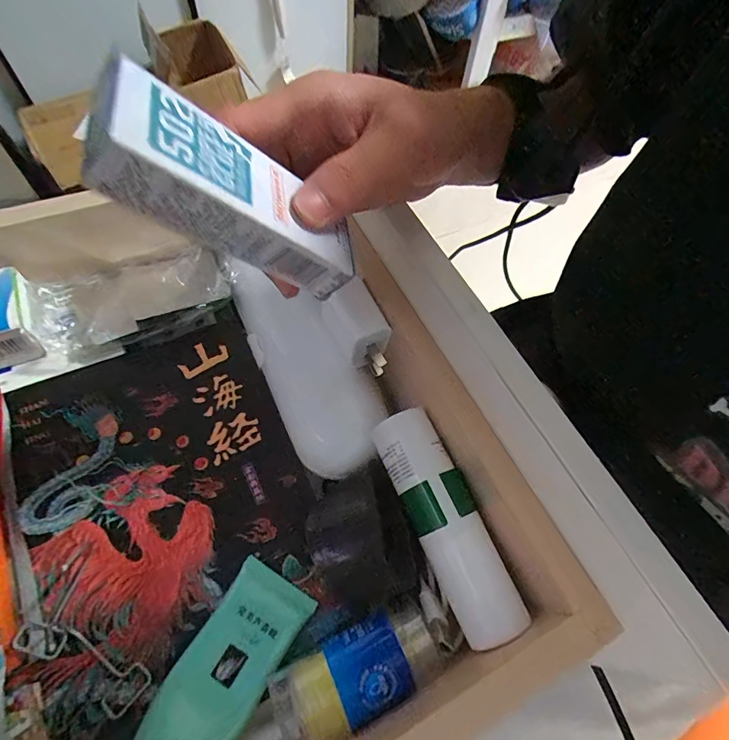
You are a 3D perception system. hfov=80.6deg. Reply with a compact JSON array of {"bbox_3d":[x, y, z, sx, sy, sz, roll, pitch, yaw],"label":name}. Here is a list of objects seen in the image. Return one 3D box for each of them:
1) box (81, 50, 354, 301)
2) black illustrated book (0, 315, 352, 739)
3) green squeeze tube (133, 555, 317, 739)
[{"bbox_3d":[-0.047,-0.063,0.161,0.026,0.103,0.037,-30,58,28],"label":"box"},{"bbox_3d":[-0.114,0.075,0.249,0.155,0.015,0.206,-25,65,-15],"label":"black illustrated book"},{"bbox_3d":[-0.072,0.151,0.199,0.042,0.024,0.115,27,64,12],"label":"green squeeze tube"}]

